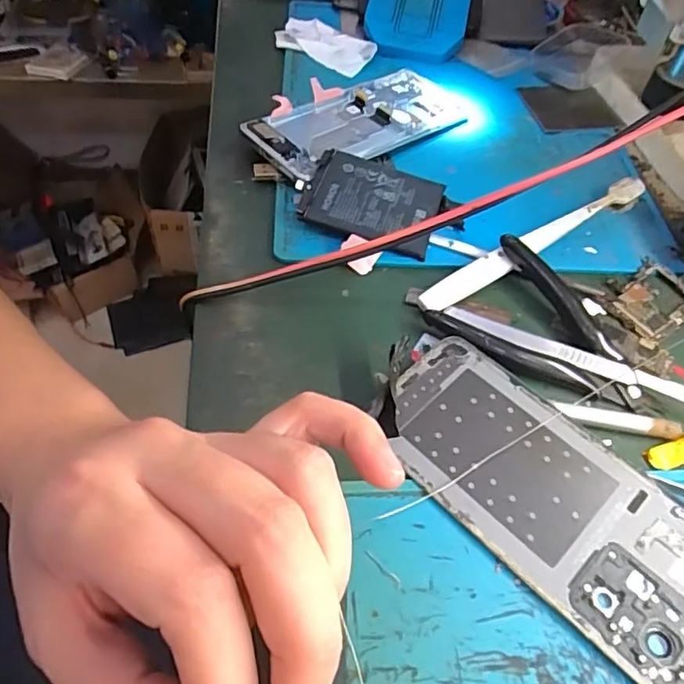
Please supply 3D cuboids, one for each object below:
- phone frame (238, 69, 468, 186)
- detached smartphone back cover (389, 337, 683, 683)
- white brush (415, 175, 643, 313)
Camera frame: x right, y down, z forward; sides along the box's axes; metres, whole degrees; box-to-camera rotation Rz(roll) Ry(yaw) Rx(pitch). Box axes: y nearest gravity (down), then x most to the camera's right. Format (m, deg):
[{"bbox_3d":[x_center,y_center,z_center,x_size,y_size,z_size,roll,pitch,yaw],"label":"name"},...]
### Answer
[{"bbox_3d":[0.014,-0.155,0.399,0.157,0.013,0.074,-33,61,-26],"label":"phone frame"},{"bbox_3d":[0.085,0.063,0.238,0.070,0.009,0.156,-36,63,-28],"label":"detached smartphone back cover"},{"bbox_3d":[0.117,-0.060,0.335,0.177,0.016,0.015,-27,59,-23],"label":"white brush"}]

